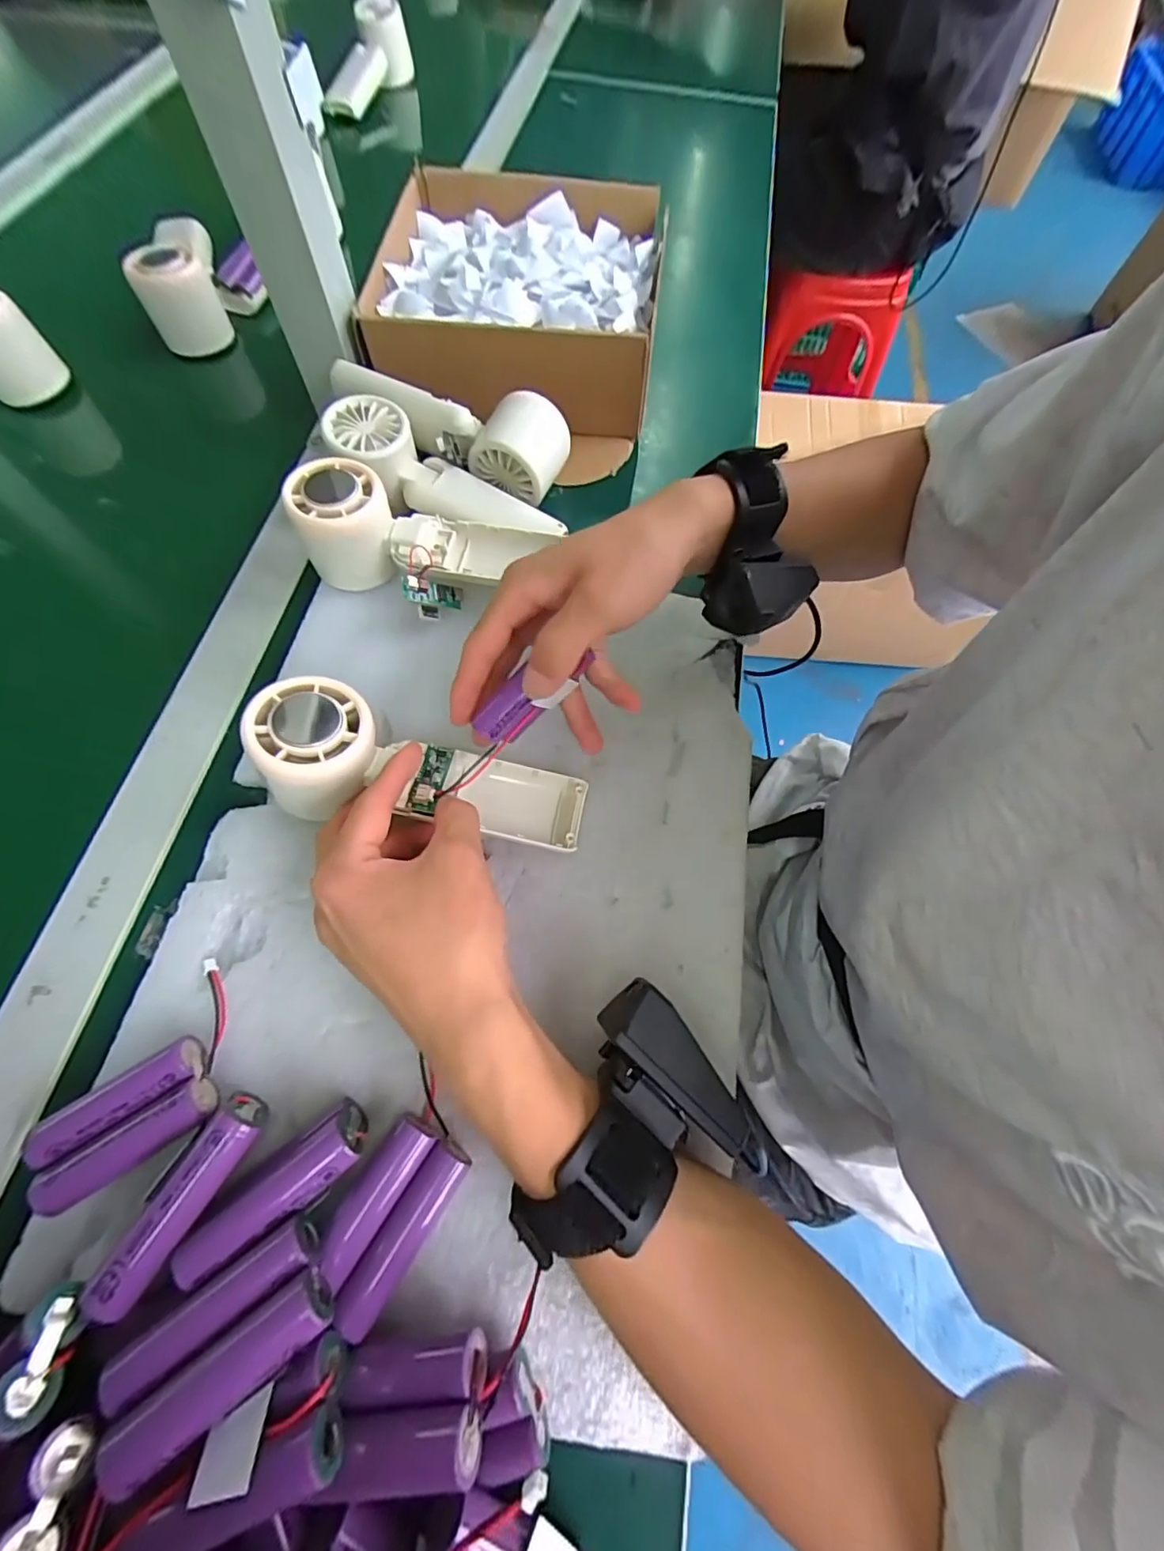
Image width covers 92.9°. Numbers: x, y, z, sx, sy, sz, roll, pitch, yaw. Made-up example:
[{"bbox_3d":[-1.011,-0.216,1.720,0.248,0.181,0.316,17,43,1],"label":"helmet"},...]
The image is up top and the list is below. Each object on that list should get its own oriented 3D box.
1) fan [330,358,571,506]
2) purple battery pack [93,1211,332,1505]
[{"bbox_3d":[-0.095,-0.234,0.382,0.167,0.047,0.054,15,67,5],"label":"fan"},{"bbox_3d":[-0.120,0.190,0.185,0.066,0.014,0.036,-31,48,-18],"label":"purple battery pack"}]

